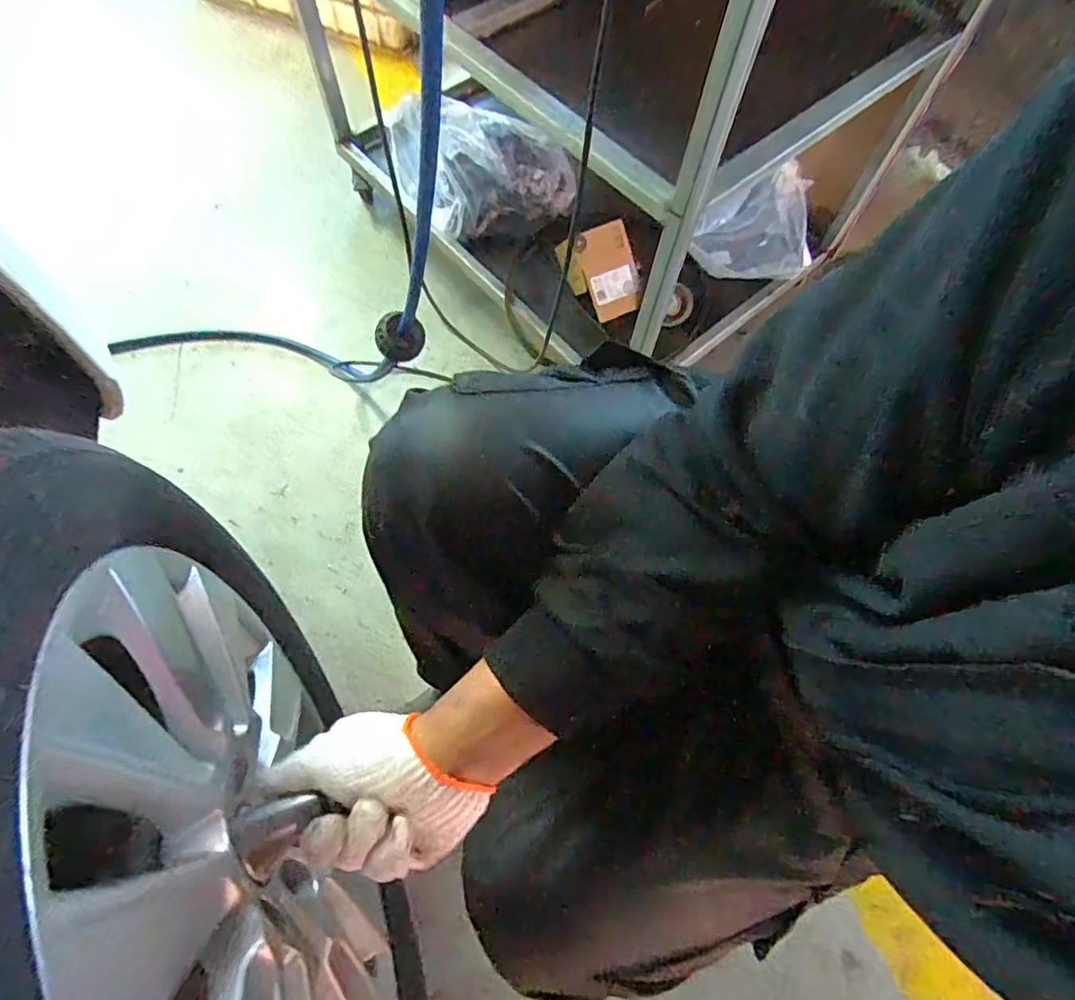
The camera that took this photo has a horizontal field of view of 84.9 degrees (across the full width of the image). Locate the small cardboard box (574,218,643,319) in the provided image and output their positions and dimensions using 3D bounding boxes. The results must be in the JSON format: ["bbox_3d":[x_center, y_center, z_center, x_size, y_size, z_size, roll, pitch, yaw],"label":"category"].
[{"bbox_3d":[0.123,-0.378,0.975,0.083,0.146,0.024,-24,34,2],"label":"small cardboard box"}]

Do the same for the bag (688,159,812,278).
[{"bbox_3d":[0.375,-0.461,0.997,0.204,0.197,0.046,0,67,-1],"label":"bag"}]

